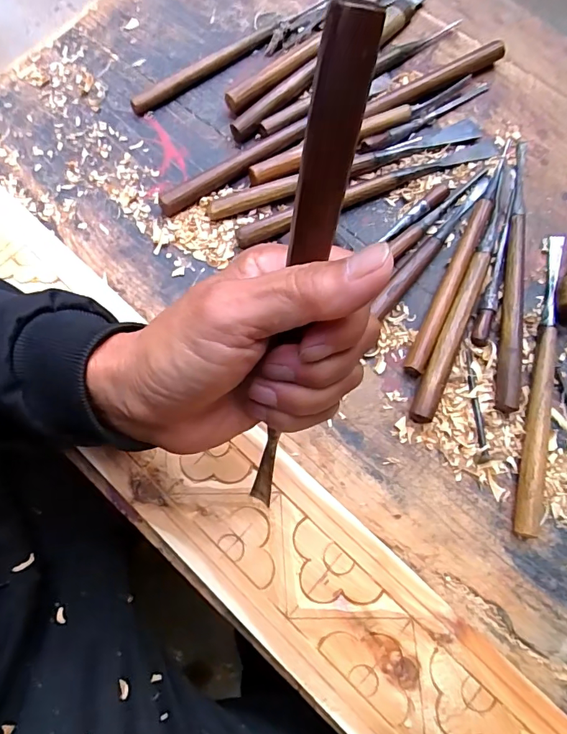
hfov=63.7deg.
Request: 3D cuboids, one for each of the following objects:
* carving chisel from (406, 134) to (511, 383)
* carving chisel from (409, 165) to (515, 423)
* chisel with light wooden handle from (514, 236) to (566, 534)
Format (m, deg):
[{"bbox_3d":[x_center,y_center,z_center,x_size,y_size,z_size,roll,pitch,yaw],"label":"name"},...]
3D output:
[{"bbox_3d":[0.152,-0.097,0.382,0.015,0.011,0.232,25,77,7],"label":"carving chisel"},{"bbox_3d":[0.153,-0.068,0.372,0.017,0.015,0.245,24,77,7],"label":"carving chisel"},{"bbox_3d":[0.201,0.003,0.352,0.018,0.017,0.246,14,76,4],"label":"chisel with light wooden handle"}]

